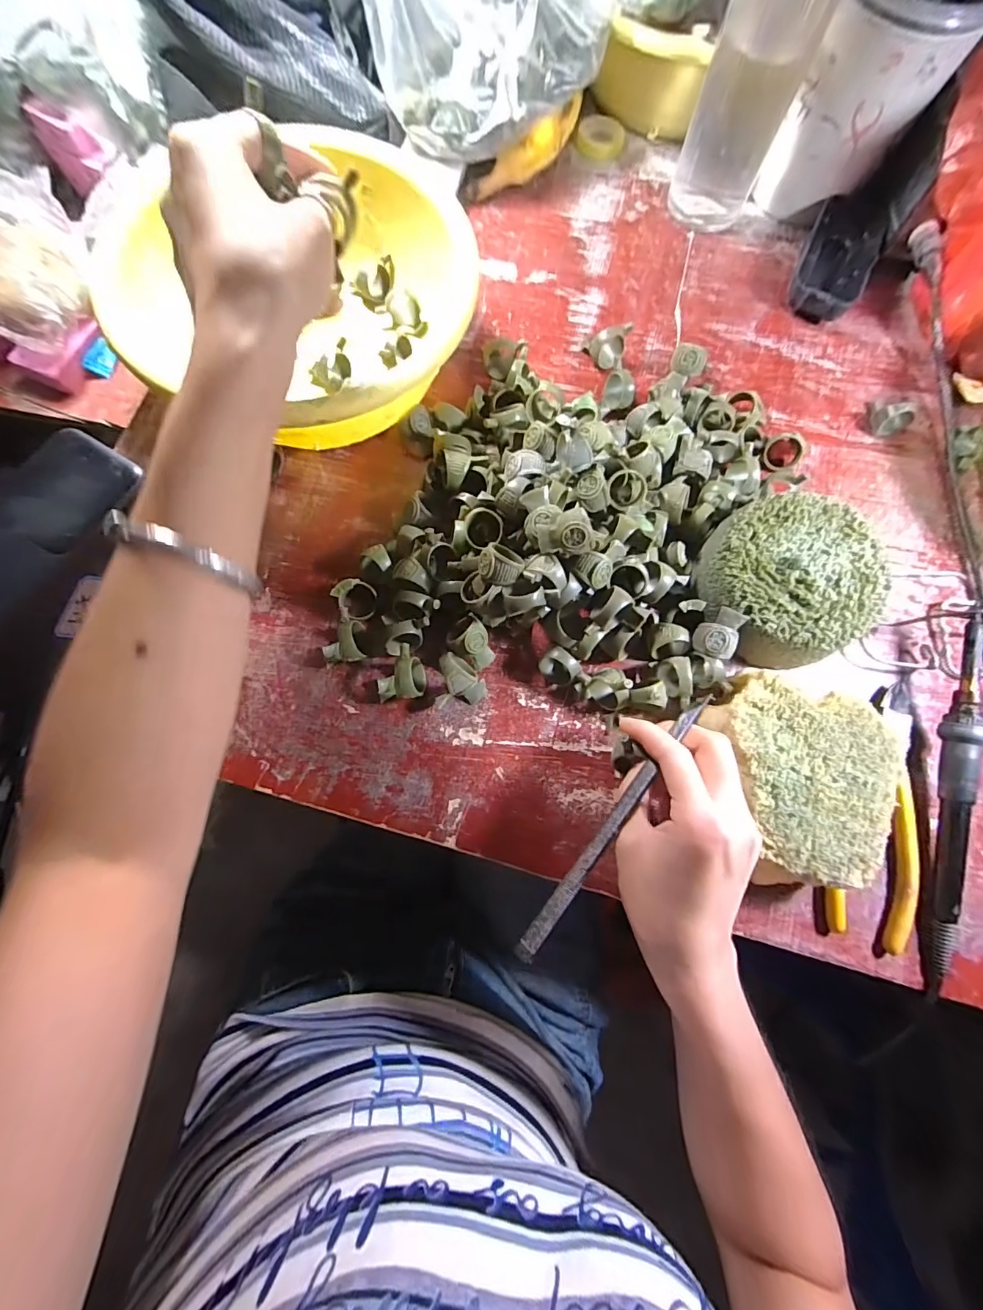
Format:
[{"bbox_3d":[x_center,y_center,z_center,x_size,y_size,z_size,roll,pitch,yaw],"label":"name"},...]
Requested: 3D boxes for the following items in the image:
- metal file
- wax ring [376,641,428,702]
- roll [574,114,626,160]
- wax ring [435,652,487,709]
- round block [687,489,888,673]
[{"bbox_3d":[0.067,0.085,0.247,0.008,0.005,0.165,39,77,8],"label":"metal file"},{"bbox_3d":[-0.056,0.012,0.295,0.028,0.023,0.031,-1,76,-1],"label":"wax ring"},{"bbox_3d":[0.100,-0.470,0.430,0.043,0.012,0.039,10,76,2],"label":"roll"},{"bbox_3d":[-0.018,0.017,0.294,0.029,0.025,0.030,0,76,-1],"label":"wax ring"},{"bbox_3d":[0.187,-0.048,0.308,0.099,0.049,0.101,0,76,-1],"label":"round block"}]

